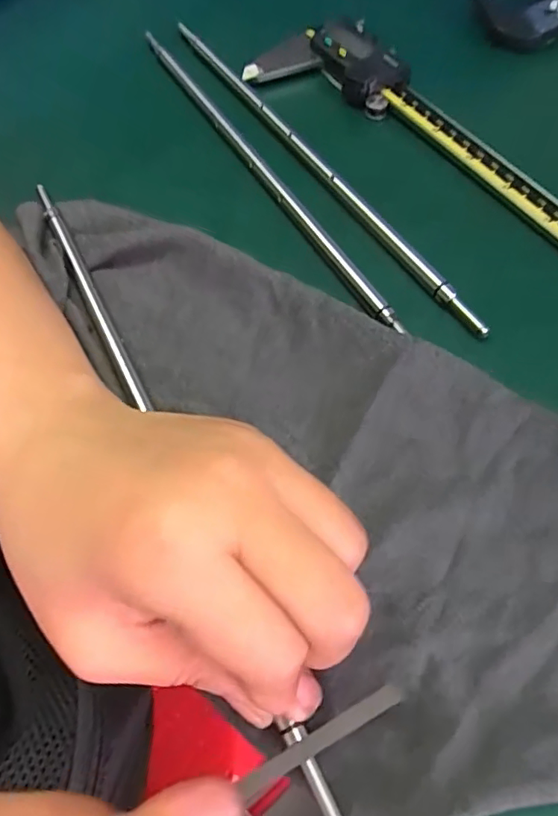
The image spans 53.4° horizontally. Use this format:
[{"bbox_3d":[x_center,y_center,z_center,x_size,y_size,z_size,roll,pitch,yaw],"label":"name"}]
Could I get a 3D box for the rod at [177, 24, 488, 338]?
[{"bbox_3d":[0.013,-0.127,0.276,0.005,0.010,0.263,-30,64,-11],"label":"rod"}]

